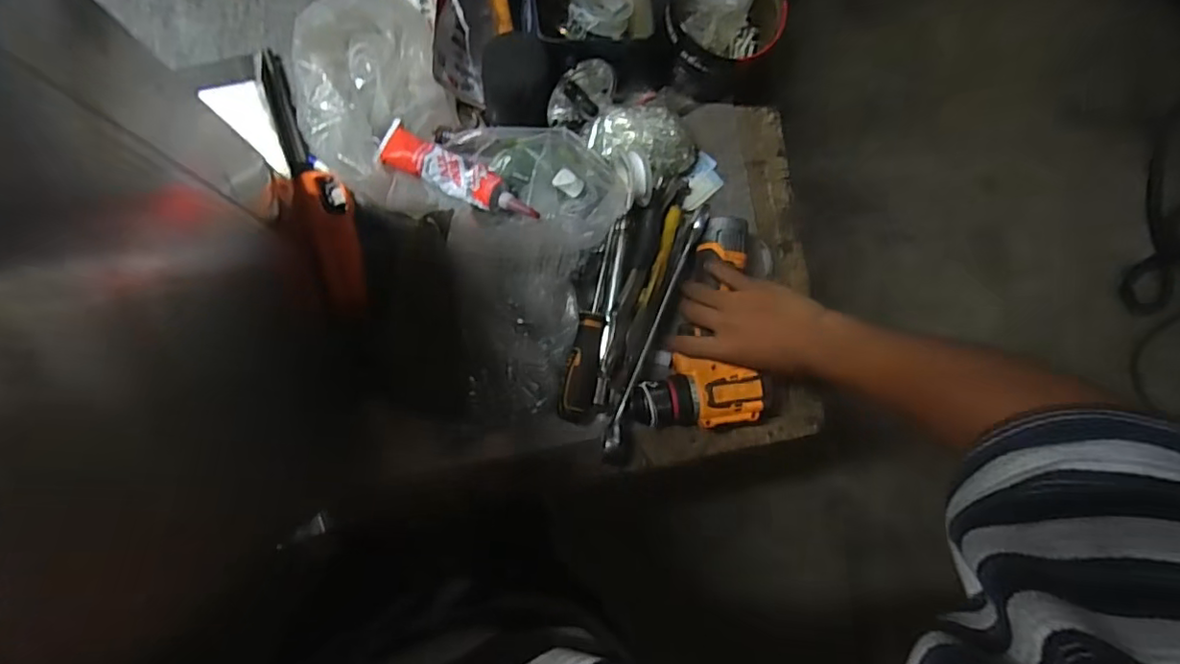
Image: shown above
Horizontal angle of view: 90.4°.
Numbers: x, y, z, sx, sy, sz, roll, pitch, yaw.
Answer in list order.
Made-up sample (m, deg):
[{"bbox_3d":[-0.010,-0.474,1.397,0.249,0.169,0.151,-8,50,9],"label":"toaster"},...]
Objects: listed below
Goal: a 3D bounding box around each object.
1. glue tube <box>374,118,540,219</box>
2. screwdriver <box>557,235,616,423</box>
[{"bbox_3d":[-0.124,-0.151,0.558,0.160,0.030,0.041,25,83,-6],"label":"glue tube"},{"bbox_3d":[0.002,-0.005,0.587,0.035,0.024,0.190,12,84,-8],"label":"screwdriver"}]

